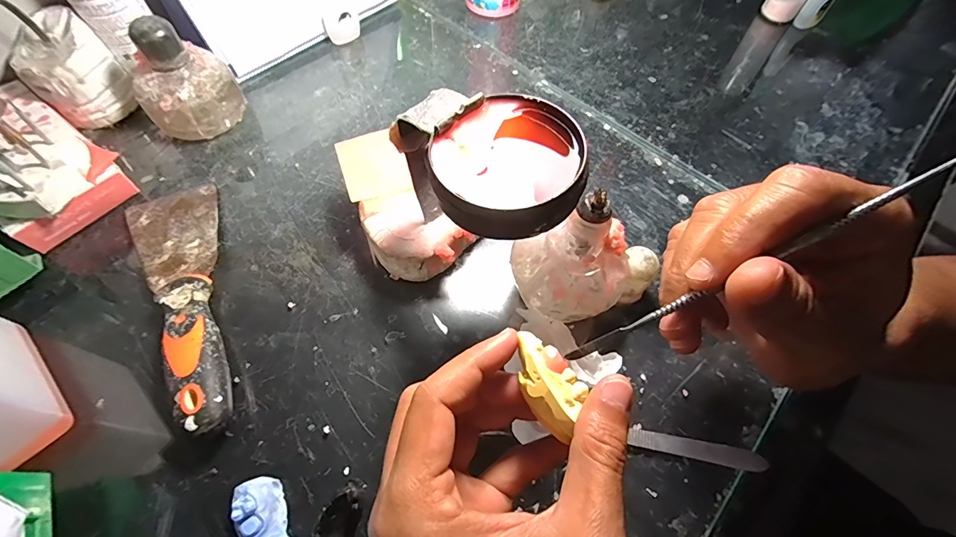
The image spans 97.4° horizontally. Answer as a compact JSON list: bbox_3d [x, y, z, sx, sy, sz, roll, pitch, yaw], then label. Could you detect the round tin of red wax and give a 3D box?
[{"bbox_3d":[0.017,-0.048,0.201,0.073,0.020,0.068,1,62,-2],"label":"round tin of red wax"}]

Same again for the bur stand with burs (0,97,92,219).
[{"bbox_3d":[-0.312,-0.076,0.284,0.065,0.050,0.071,35,66,16],"label":"bur stand with burs"}]

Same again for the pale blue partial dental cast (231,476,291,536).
[{"bbox_3d":[-0.111,0.144,0.227,0.022,0.022,0.060,-29,66,-16],"label":"pale blue partial dental cast"}]

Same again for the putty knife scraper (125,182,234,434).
[{"bbox_3d":[-0.197,0.013,0.291,0.060,0.029,0.200,-28,66,-16],"label":"putty knife scraper"}]

